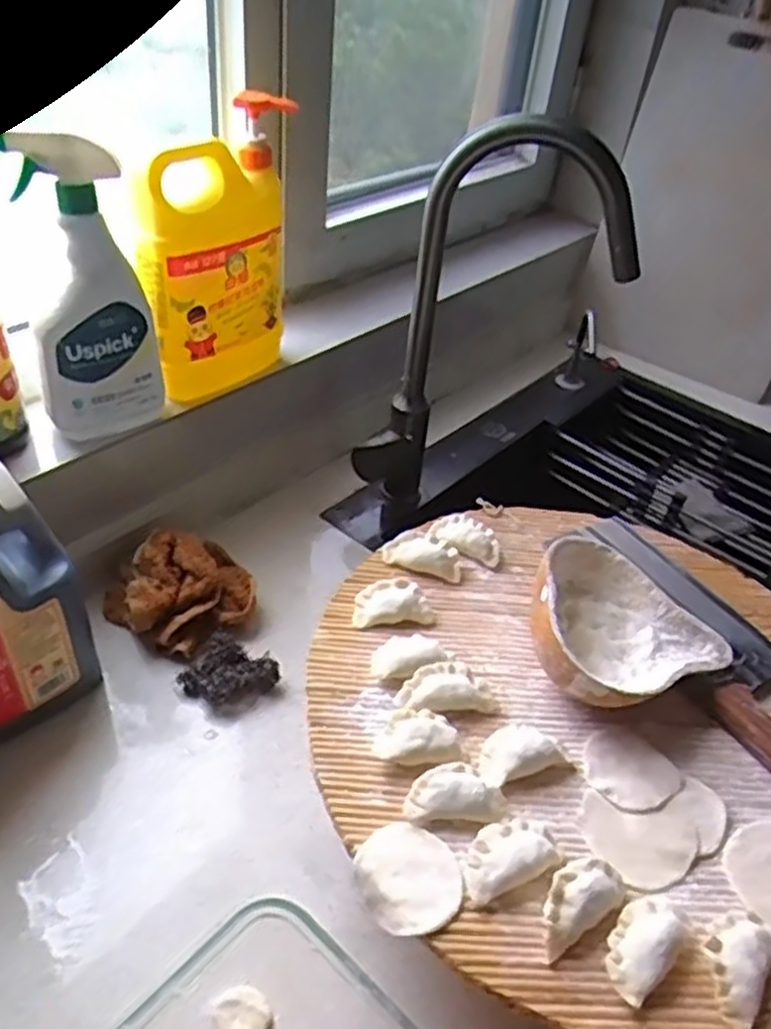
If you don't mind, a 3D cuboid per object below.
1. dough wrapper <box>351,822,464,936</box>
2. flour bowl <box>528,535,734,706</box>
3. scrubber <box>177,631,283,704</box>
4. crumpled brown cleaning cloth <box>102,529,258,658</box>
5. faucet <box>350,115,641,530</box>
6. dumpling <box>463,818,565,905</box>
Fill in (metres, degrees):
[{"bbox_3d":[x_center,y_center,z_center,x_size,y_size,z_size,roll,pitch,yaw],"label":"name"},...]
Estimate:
[{"bbox_3d":[0.014,0.199,0.425,0.054,0.005,0.059,4,40,-3],"label":"dough wrapper"},{"bbox_3d":[0.159,0.087,0.535,0.129,0.069,0.122,4,40,-3],"label":"flour bowl"},{"bbox_3d":[-0.133,0.136,0.652,0.075,0.030,0.054,23,42,18],"label":"scrubber"},{"bbox_3d":[-0.185,0.063,0.698,0.112,0.068,0.106,-28,51,-35],"label":"crumpled brown cleaning cloth"},{"bbox_3d":[0.095,-0.152,0.759,0.234,0.426,0.054,5,40,-3],"label":"faucet"},{"bbox_3d":[0.072,0.193,0.437,0.063,0.015,0.035,-13,44,-22],"label":"dumpling"}]

